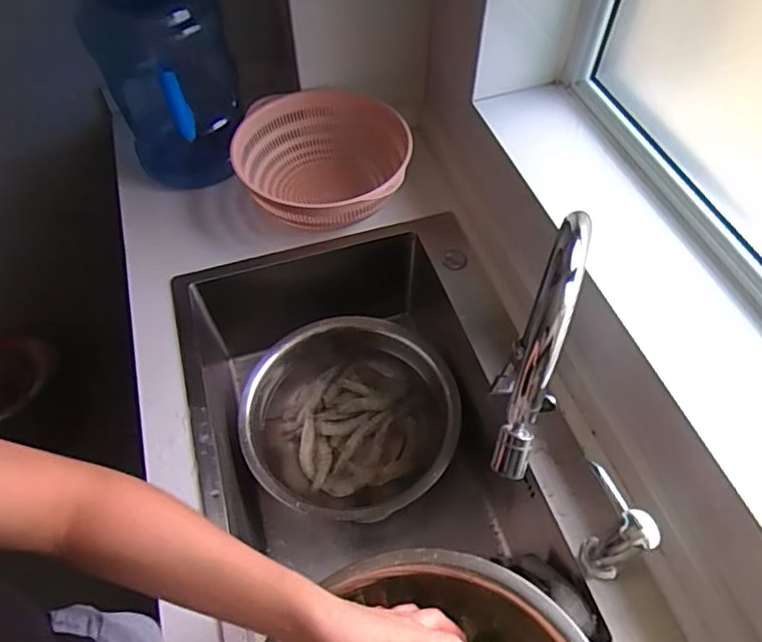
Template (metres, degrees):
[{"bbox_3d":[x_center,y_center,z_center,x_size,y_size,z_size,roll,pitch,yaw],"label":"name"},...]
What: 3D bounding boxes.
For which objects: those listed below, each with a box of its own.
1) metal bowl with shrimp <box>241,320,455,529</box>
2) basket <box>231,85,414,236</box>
[{"bbox_3d":[-0.045,0.152,0.894,0.305,0.104,0.312,0,56,0],"label":"metal bowl with shrimp"},{"bbox_3d":[-0.091,-0.248,0.936,0.261,0.135,0.280,1,56,1],"label":"basket"}]

